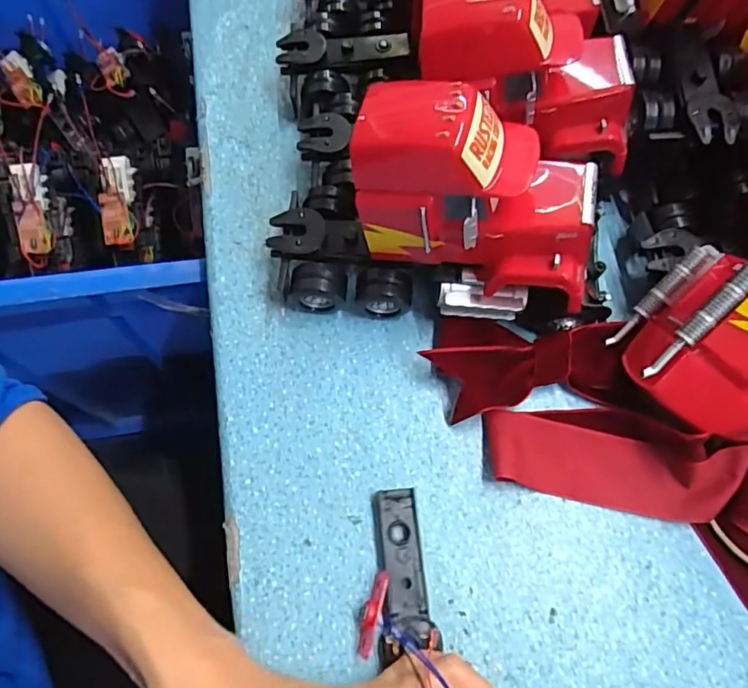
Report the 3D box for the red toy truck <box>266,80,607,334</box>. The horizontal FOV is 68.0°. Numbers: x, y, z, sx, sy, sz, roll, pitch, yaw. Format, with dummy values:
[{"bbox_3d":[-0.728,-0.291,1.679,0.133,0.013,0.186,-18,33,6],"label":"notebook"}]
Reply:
[{"bbox_3d":[0.033,-0.065,0.294,0.183,0.117,0.070,7,69,2],"label":"red toy truck"}]

